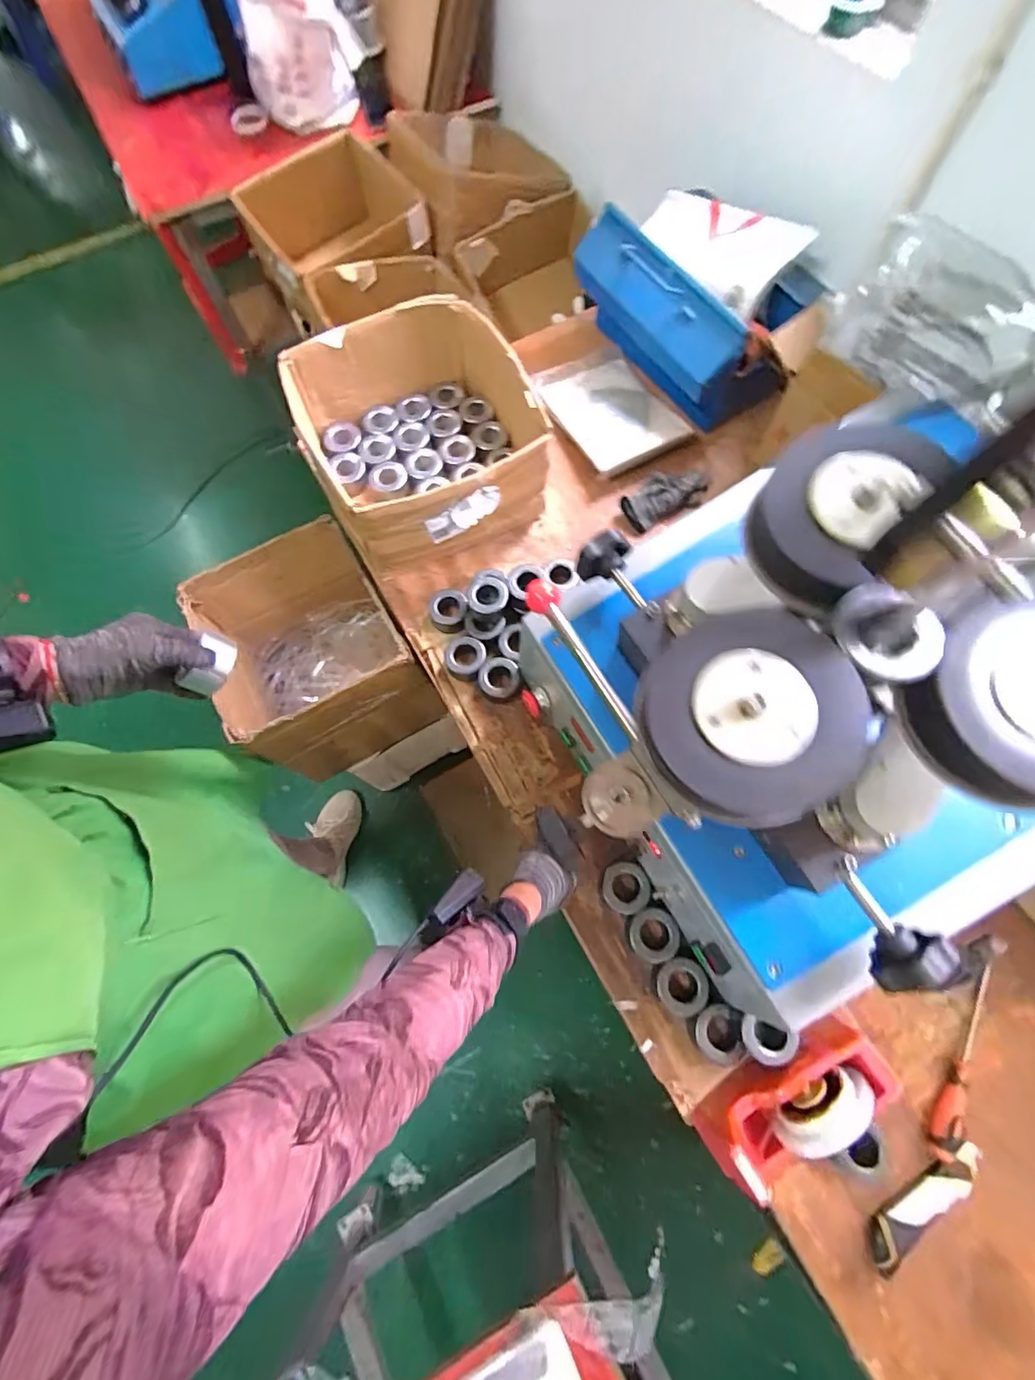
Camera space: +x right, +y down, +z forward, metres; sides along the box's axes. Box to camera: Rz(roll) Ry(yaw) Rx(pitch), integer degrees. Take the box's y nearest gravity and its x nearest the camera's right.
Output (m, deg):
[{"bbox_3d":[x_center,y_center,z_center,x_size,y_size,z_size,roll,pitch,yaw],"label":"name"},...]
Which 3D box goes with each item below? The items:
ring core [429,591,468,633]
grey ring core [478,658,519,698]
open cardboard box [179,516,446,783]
[{"bbox_3d":[-0.109,-0.124,0.810,0.064,0.040,0.068,-3,71,0],"label":"ring core"},{"bbox_3d":[-0.027,-0.014,0.772,0.059,0.039,0.057,0,71,1],"label":"grey ring core"},{"bbox_3d":[-0.362,-0.053,0.950,0.288,0.293,0.308,-29,73,-8],"label":"open cardboard box"}]

